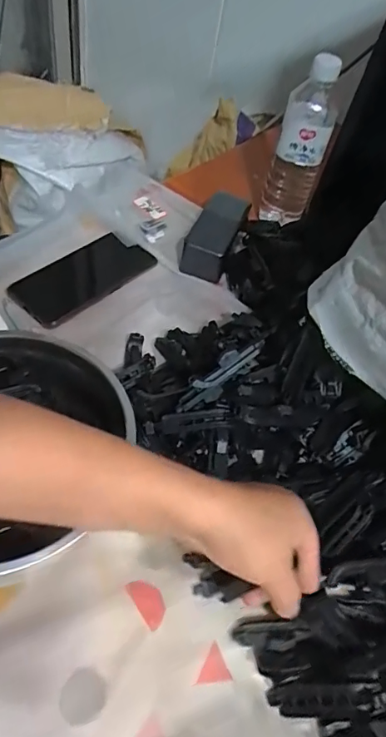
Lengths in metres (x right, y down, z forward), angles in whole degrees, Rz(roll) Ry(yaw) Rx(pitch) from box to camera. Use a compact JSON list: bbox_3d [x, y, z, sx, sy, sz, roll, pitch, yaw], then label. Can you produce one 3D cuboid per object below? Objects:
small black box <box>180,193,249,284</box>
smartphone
[{"bbox_3d":[0.030,-0.175,0.611,0.053,0.049,0.127,21,52,6],"label":"small black box"},{"bbox_3d":[-0.127,-0.112,0.556,0.077,0.013,0.159,40,57,20],"label":"smartphone"}]

